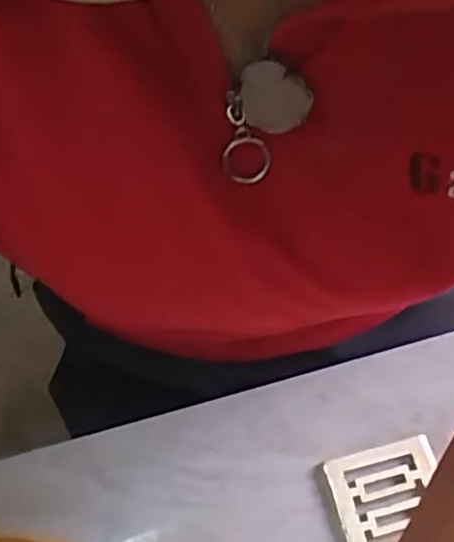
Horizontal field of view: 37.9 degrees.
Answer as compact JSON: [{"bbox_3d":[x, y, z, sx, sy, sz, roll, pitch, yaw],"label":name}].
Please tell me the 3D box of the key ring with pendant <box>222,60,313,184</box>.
[{"bbox_3d":[0.012,-0.059,0.264,0.029,0.051,0.010,31,46,-10],"label":"key ring with pendant"}]

